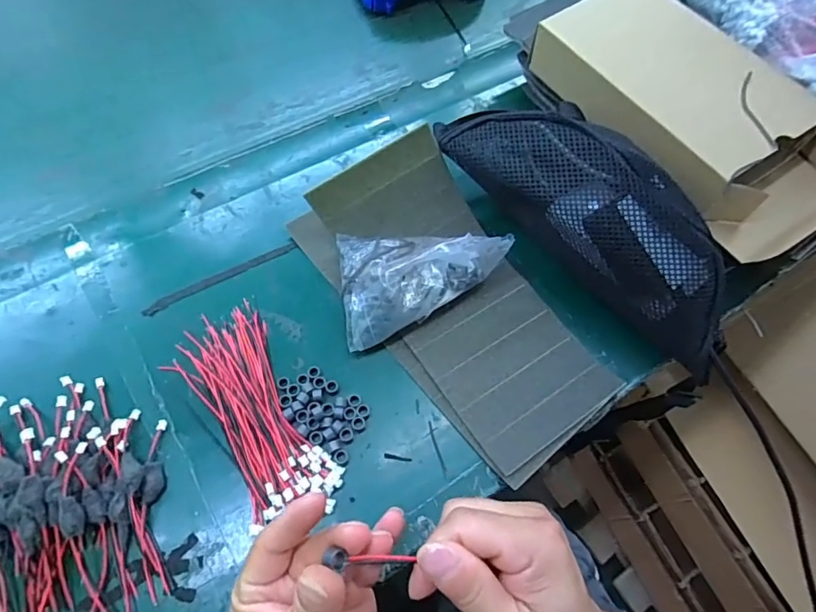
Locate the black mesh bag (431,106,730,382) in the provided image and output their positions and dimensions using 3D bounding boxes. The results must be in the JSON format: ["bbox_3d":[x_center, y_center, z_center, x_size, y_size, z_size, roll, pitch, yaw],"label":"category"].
[{"bbox_3d":[0.160,-0.074,0.420,0.288,0.109,0.078,41,67,15],"label":"black mesh bag"}]

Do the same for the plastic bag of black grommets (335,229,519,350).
[{"bbox_3d":[0.014,-0.029,0.408,0.138,0.066,0.107,-5,63,-8],"label":"plastic bag of black grommets"}]

